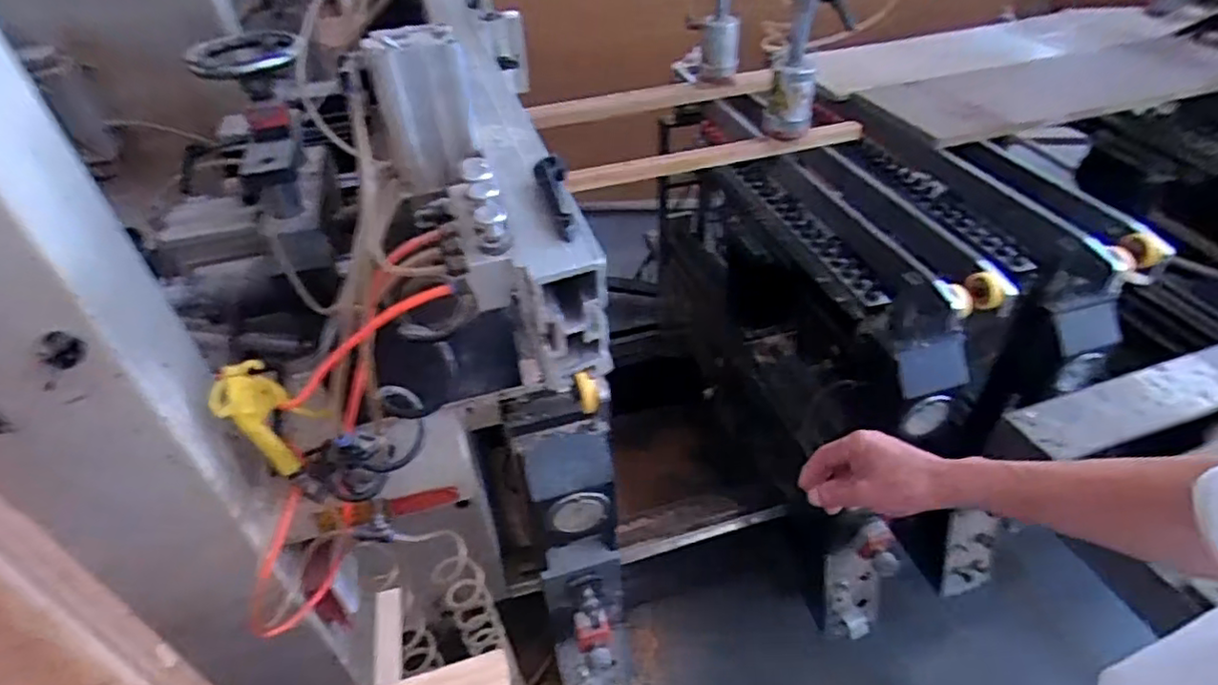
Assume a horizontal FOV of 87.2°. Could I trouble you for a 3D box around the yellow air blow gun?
[{"bbox_3d":[-0.349,0.077,0.666,0.077,0.124,0.048,1,41,4],"label":"yellow air blow gun"}]

